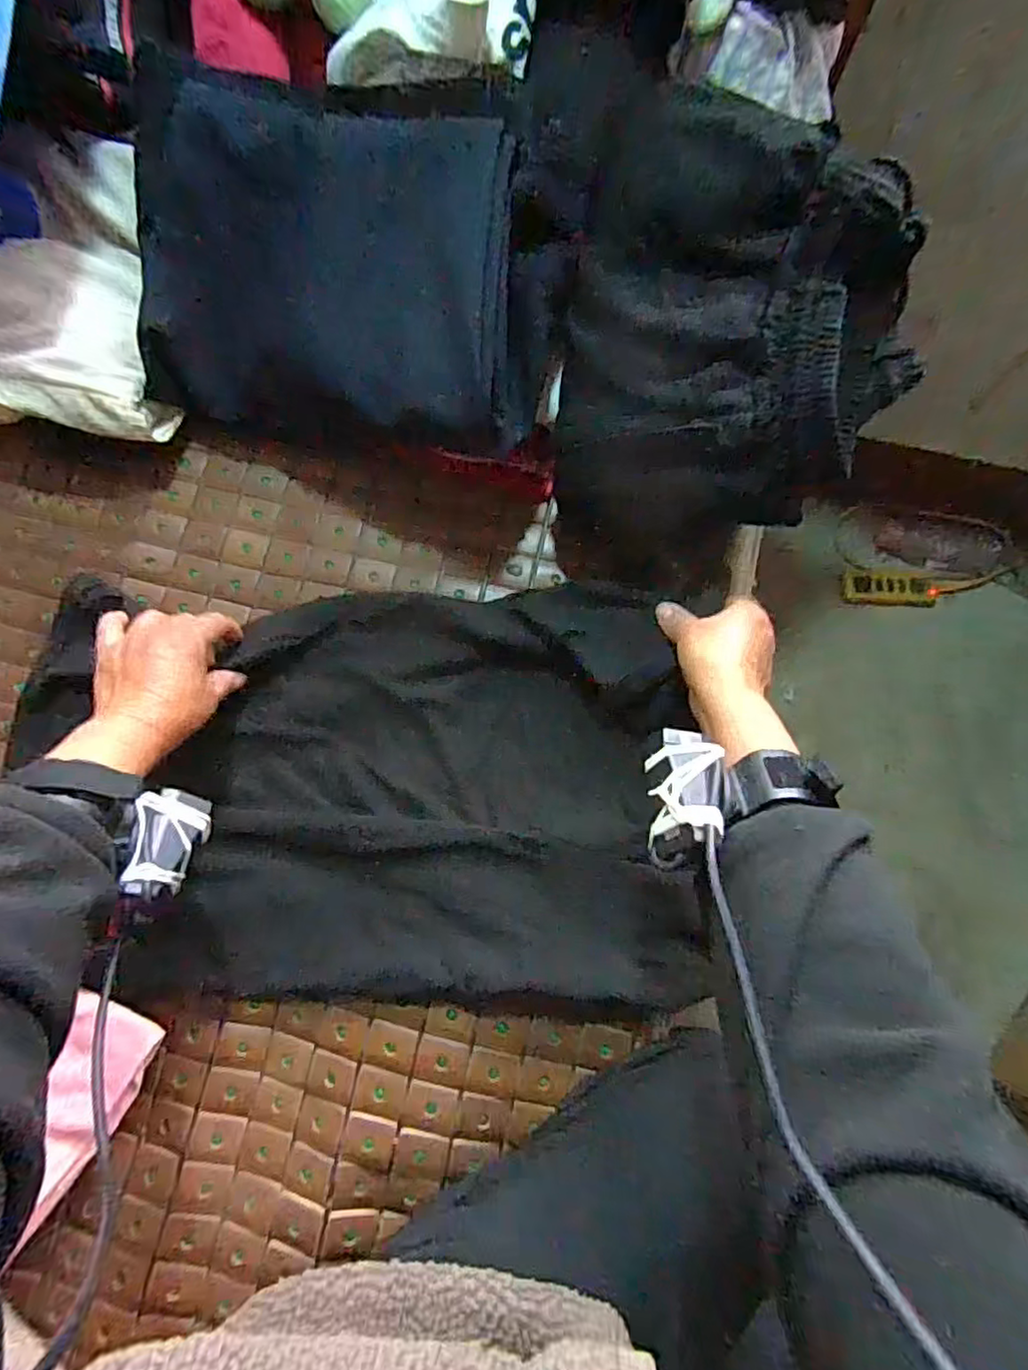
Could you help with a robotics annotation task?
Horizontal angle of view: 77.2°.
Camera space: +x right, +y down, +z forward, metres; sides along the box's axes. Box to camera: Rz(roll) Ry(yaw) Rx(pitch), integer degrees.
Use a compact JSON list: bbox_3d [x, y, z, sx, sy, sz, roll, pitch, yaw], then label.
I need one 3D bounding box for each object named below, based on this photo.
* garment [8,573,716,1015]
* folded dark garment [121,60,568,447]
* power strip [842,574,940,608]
[{"bbox_3d":[-0.121,0.081,0.495,0.502,0.023,0.308,0,82,4],"label":"garment"},{"bbox_3d":[-0.133,-0.307,0.490,0.335,0.045,0.232,12,114,4],"label":"folded dark garment"},{"bbox_3d":[0.715,-0.183,1.234,0.178,0.030,0.062,3,98,-3],"label":"power strip"}]

